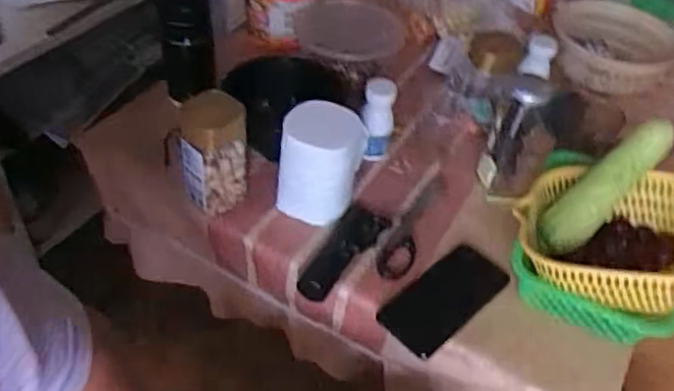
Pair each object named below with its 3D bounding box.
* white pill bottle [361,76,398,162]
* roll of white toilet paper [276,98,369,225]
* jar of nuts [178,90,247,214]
[{"bbox_3d":[0.056,-0.102,0.856,0.044,0.109,0.042,7,46,0],"label":"white pill bottle"},{"bbox_3d":[-0.020,-0.039,0.747,0.091,0.122,0.098,13,46,6],"label":"roll of white toilet paper"},{"bbox_3d":[-0.147,-0.050,0.749,0.073,0.137,0.066,0,46,-7],"label":"jar of nuts"}]

